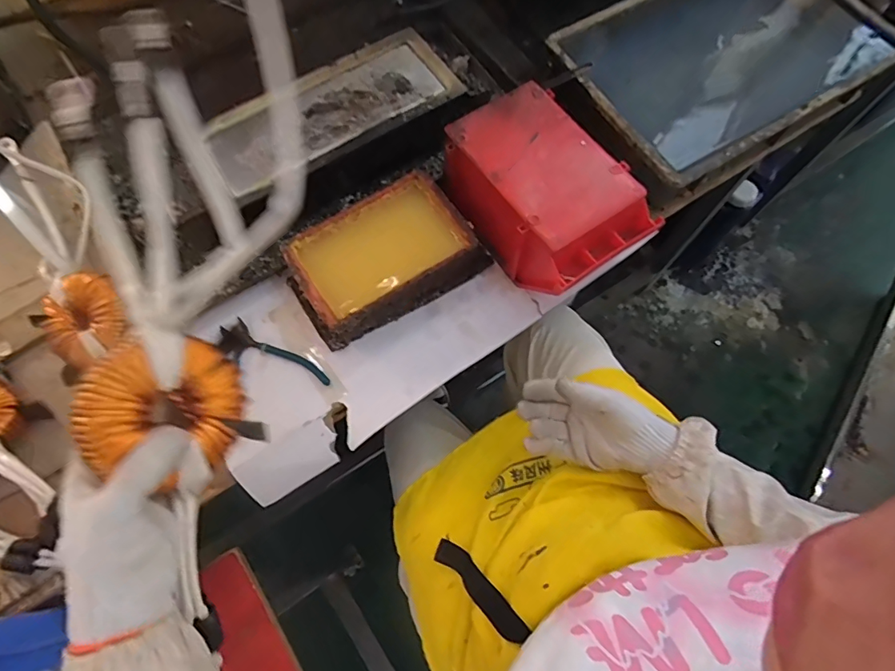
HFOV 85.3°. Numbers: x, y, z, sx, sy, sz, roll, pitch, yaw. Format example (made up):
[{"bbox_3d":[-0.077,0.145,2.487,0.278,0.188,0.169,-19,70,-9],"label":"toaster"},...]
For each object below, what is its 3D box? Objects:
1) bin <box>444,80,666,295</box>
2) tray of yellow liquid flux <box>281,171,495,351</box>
[{"bbox_3d":[0.114,-0.168,0.584,0.152,0.101,0.235,-34,73,-12],"label":"bin"},{"bbox_3d":[-0.076,-0.094,0.592,0.225,0.067,0.137,-33,73,-11],"label":"tray of yellow liquid flux"}]

